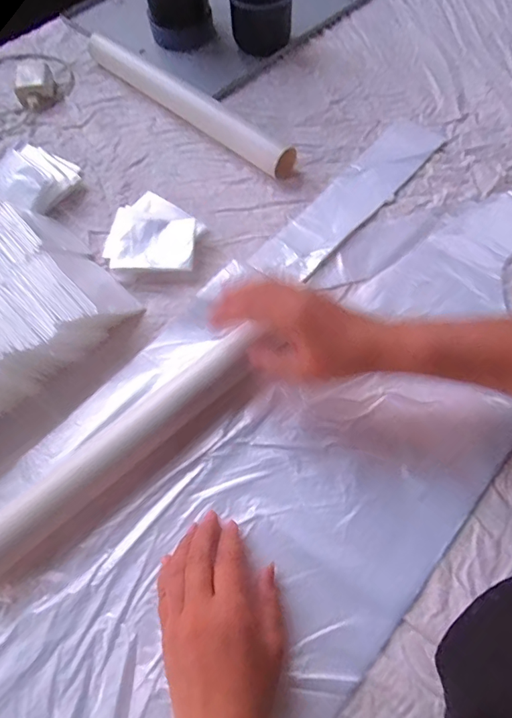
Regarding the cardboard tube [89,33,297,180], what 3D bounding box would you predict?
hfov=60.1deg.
[{"bbox_3d":[-0.097,-0.330,0.568,0.360,0.041,0.030,38,70,19],"label":"cardboard tube"}]

